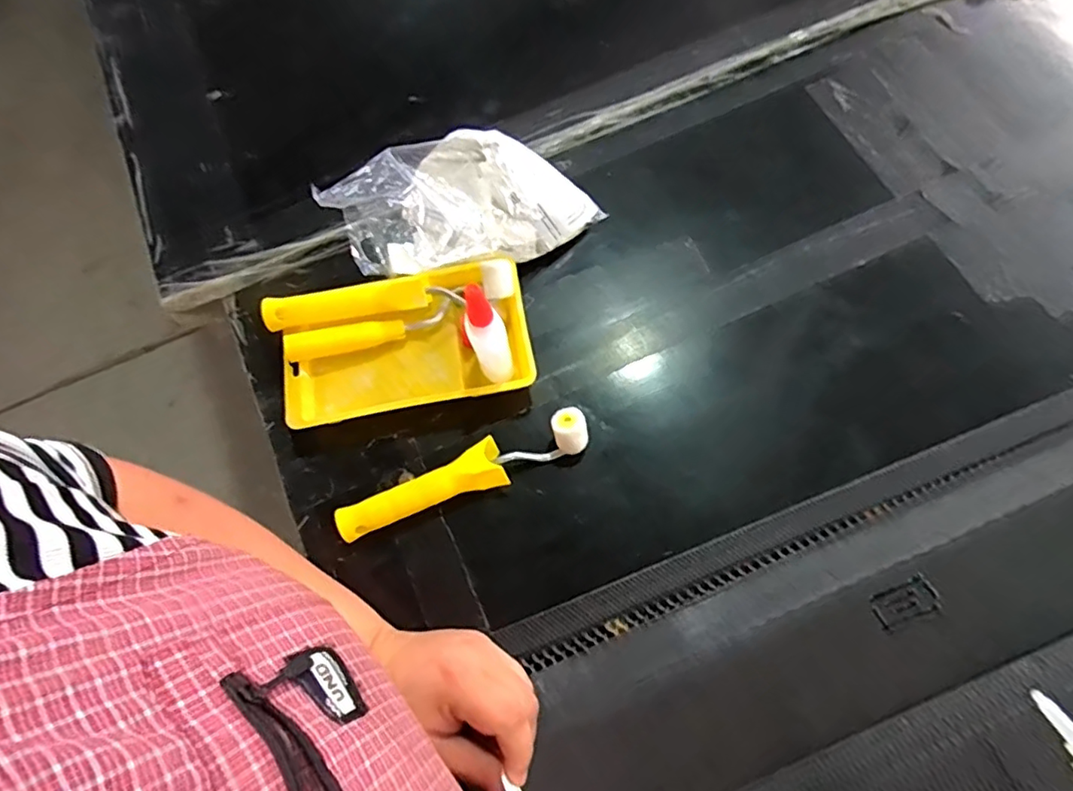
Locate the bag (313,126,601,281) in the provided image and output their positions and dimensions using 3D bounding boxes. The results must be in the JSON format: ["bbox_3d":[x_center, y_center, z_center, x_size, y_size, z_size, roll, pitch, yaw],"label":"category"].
[{"bbox_3d":[-0.065,-0.169,0.500,0.203,0.087,0.141,-31,74,-8],"label":"bag"}]

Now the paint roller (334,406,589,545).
[{"bbox_3d":[-0.057,0.061,0.449,0.198,0.037,0.035,-21,73,-5],"label":"paint roller"}]

